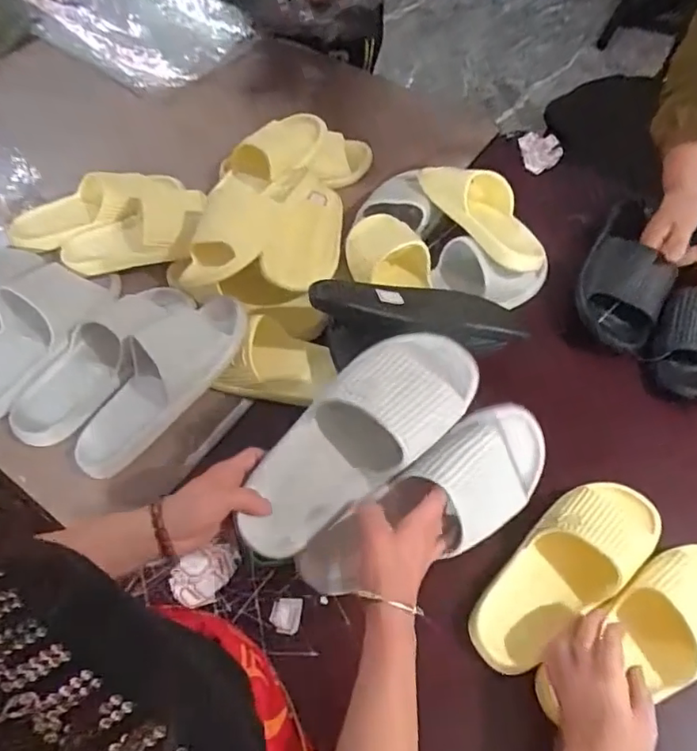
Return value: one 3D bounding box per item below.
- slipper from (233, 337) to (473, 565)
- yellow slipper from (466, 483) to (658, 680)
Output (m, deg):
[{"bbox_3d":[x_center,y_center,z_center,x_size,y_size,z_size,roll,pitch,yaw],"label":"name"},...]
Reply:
[{"bbox_3d":[0.004,0.058,0.512,0.262,0.061,0.102,-43,67,-3],"label":"slipper"},{"bbox_3d":[0.230,0.195,0.584,0.248,0.063,0.095,-34,65,-17],"label":"yellow slipper"}]

